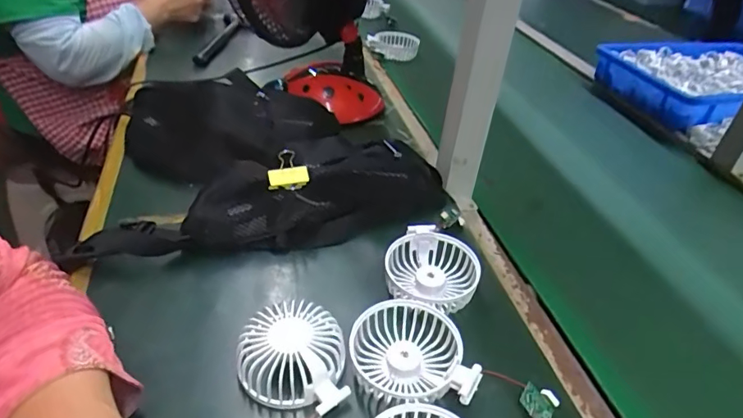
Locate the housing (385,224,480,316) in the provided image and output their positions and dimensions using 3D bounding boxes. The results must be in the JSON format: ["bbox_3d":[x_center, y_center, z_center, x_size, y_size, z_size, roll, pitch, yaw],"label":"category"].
[{"bbox_3d":[0.055,0.065,0.466,0.085,0.034,0.095,24,42,23],"label":"housing"}]

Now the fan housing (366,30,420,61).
[{"bbox_3d":[0.043,-0.326,0.957,0.097,0.026,0.101,11,38,8],"label":"fan housing"}]

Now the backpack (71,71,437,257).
[{"bbox_3d":[-0.122,-0.067,0.585,0.383,0.076,0.279,-2,38,-9],"label":"backpack"}]

